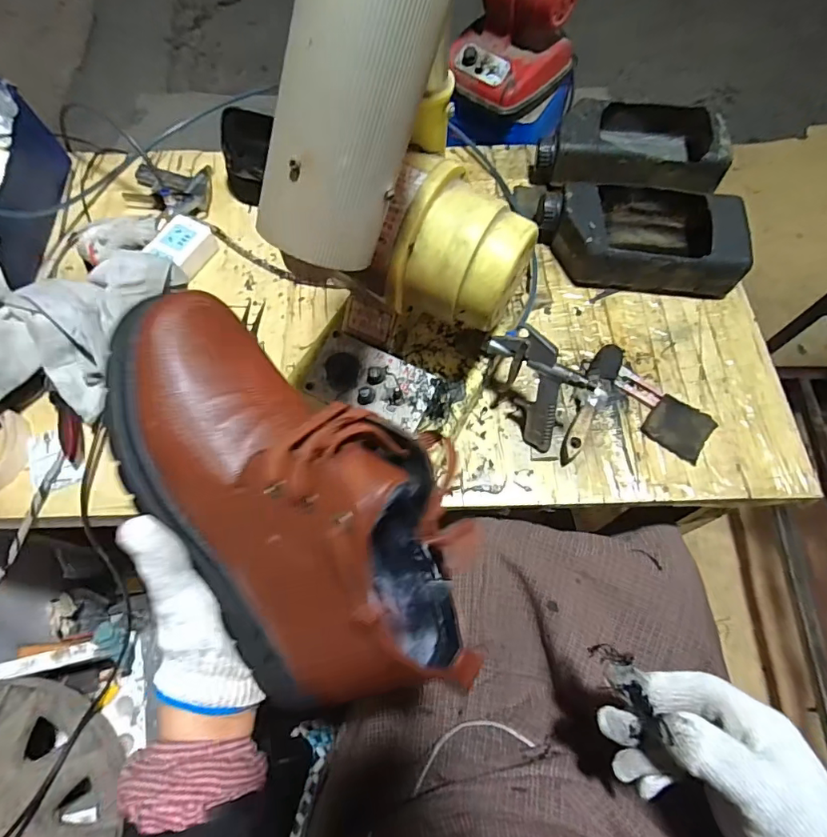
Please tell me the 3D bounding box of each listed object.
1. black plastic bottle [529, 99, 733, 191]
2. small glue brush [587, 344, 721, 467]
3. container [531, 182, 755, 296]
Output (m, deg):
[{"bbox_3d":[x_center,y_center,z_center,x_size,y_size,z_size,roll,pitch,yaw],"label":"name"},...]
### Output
[{"bbox_3d":[0.269,-0.350,0.629,0.225,0.063,0.120,3,67,2],"label":"black plastic bottle"},{"bbox_3d":[0.251,-0.021,0.521,0.062,0.020,0.143,-40,73,-15],"label":"small glue brush"},{"bbox_3d":[0.261,-0.216,0.580,0.217,0.065,0.121,6,68,3],"label":"container"}]

